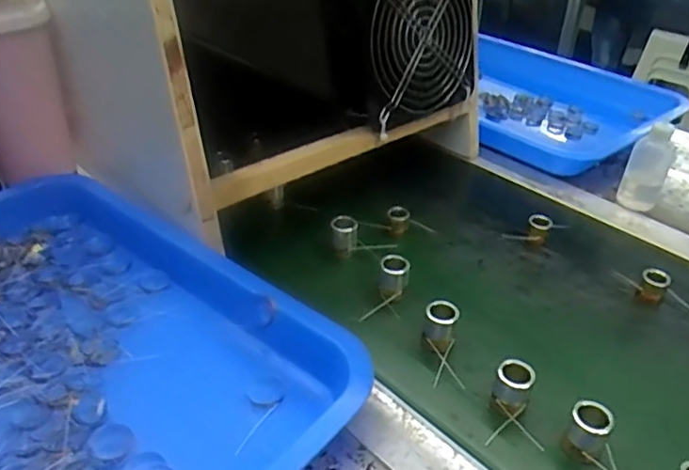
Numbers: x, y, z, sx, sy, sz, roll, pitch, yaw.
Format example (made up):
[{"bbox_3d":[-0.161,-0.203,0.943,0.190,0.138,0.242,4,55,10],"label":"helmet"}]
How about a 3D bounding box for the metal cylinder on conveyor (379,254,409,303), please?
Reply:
[{"bbox_3d":[0.038,0.034,0.461,0.020,0.030,0.023,6,37,7],"label":"metal cylinder on conveyor"}]

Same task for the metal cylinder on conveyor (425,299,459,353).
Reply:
[{"bbox_3d":[0.068,0.064,0.422,0.021,0.029,0.026,9,37,11],"label":"metal cylinder on conveyor"}]

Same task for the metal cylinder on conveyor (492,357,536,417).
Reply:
[{"bbox_3d":[0.107,0.098,0.381,0.022,0.032,0.022,16,39,19],"label":"metal cylinder on conveyor"}]

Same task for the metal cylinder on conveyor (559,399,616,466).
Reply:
[{"bbox_3d":[0.143,0.117,0.354,0.018,0.035,0.022,-28,46,-34],"label":"metal cylinder on conveyor"}]

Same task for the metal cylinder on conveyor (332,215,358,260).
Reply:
[{"bbox_3d":[0.000,0.002,0.505,0.021,0.032,0.020,0,36,-1],"label":"metal cylinder on conveyor"}]

